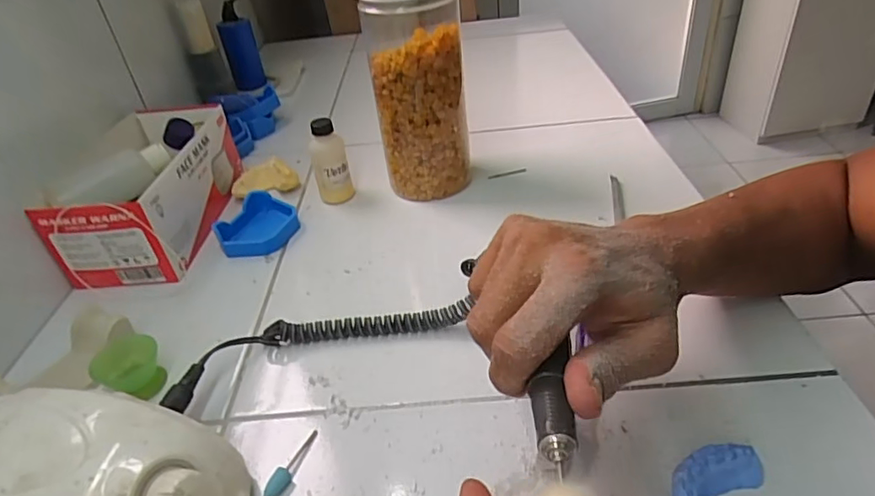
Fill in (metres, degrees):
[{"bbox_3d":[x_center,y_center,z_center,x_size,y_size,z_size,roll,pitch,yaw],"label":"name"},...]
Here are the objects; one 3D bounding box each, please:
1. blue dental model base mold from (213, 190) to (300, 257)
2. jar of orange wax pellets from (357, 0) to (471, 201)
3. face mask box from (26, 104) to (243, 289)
[{"bbox_3d":[-0.170,-0.023,0.526,0.064,0.025,0.076,5,39,15],"label":"blue dental model base mold"},{"bbox_3d":[-0.018,-0.155,0.522,0.085,0.212,0.082,-4,37,3],"label":"jar of orange wax pellets"},{"bbox_3d":[-0.283,-0.061,0.542,0.123,0.089,0.210,-7,37,0],"label":"face mask box"}]

